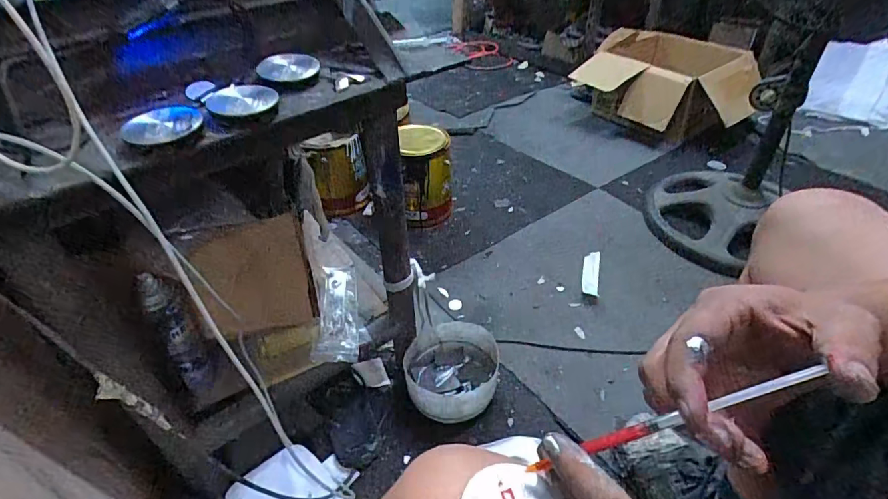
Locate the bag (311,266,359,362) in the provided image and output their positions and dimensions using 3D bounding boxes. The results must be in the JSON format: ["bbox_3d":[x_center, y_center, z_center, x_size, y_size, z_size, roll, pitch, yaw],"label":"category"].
[{"bbox_3d":[-0.169,0.097,0.760,0.070,0.010,0.198,7,40,-14],"label":"bag"}]

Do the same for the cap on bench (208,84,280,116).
[{"bbox_3d":[-0.166,-0.125,0.388,0.054,0.008,0.049,-15,42,-14],"label":"cap on bench"}]

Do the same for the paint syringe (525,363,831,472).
[{"bbox_3d":[0.110,0.088,0.237,0.146,0.007,0.007,-26,38,15],"label":"paint syringe"}]

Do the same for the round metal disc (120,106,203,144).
[{"bbox_3d":[-0.211,-0.099,0.358,0.047,0.011,0.052,0,40,2],"label":"round metal disc"}]

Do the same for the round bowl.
[{"bbox_3d":[0.014,0.209,0.791,0.149,0.091,0.149,-1,40,1],"label":"round bowl"}]

